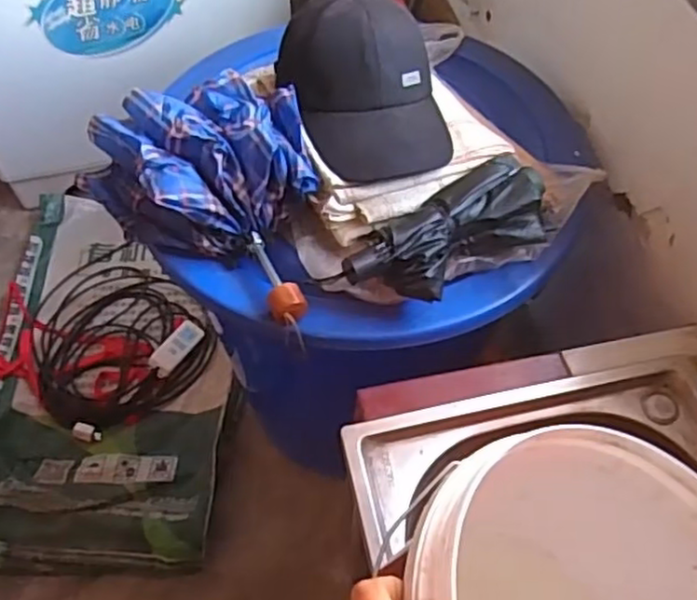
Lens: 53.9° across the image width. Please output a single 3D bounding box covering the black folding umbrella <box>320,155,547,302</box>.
[{"bbox_3d":[0.111,-0.075,0.749,0.250,0.062,0.106,-27,60,-18],"label":"black folding umbrella"}]

